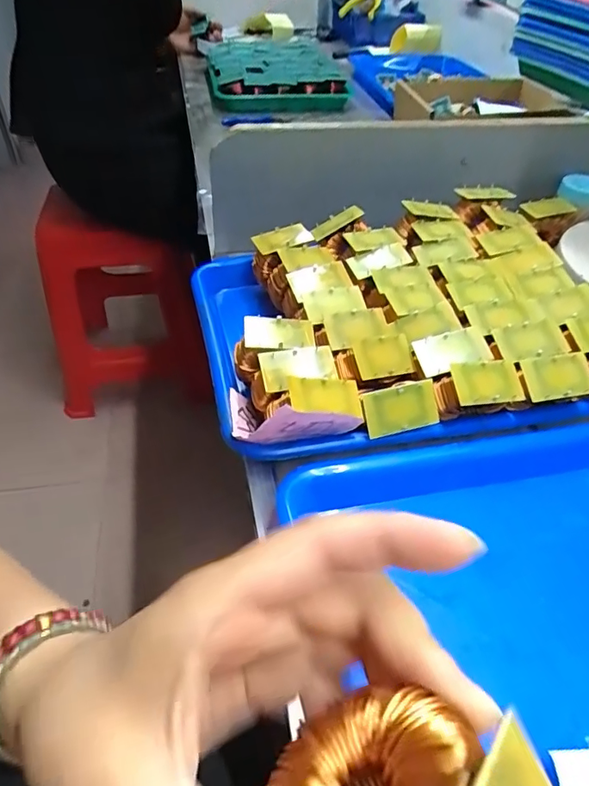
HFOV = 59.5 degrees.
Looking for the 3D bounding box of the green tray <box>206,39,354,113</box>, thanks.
[{"bbox_3d":[-0.042,-0.630,1.005,0.253,0.052,0.343,-6,46,-9],"label":"green tray"}]

